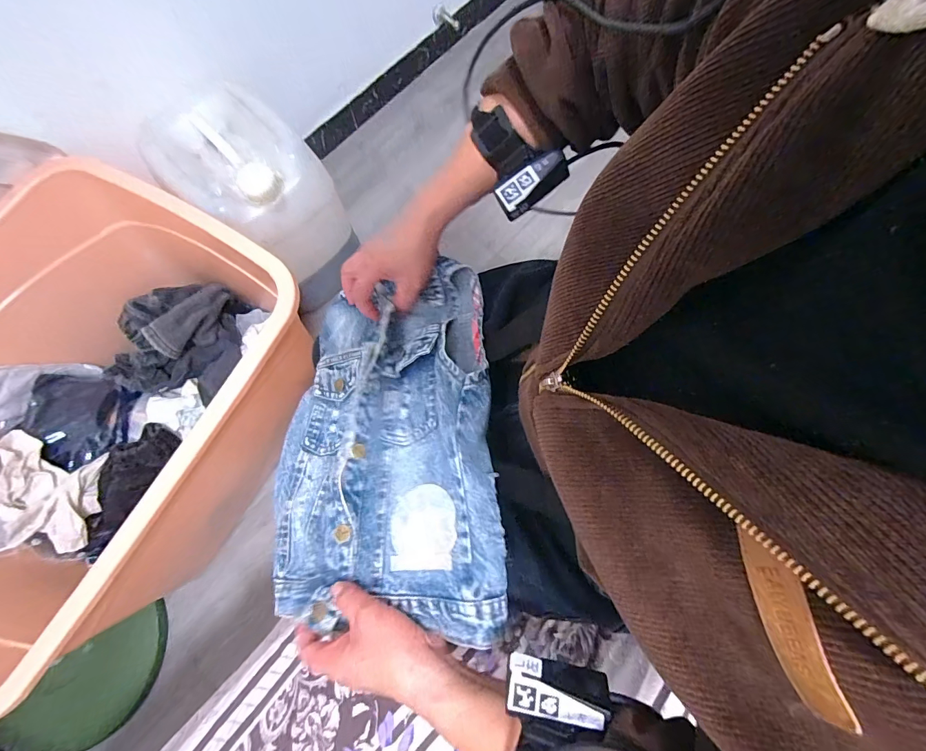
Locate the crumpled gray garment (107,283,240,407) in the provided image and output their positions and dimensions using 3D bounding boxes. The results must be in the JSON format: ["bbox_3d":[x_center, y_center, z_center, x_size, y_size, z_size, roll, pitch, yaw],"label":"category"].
[{"bbox_3d":[-0.622,-0.079,0.893,0.259,0.146,0.268,0,76,0],"label":"crumpled gray garment"}]

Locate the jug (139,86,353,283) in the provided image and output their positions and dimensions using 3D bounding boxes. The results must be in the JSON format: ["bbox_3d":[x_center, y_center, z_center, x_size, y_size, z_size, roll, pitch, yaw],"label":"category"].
[{"bbox_3d":[-0.421,-0.370,0.840,0.236,0.248,0.218,38,79,9],"label":"jug"}]

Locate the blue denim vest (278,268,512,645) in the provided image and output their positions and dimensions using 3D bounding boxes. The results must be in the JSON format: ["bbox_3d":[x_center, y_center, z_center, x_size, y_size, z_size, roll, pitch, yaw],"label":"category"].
[{"bbox_3d":[-0.098,0.047,0.455,0.299,0.060,0.399,-11,65,29],"label":"blue denim vest"}]

